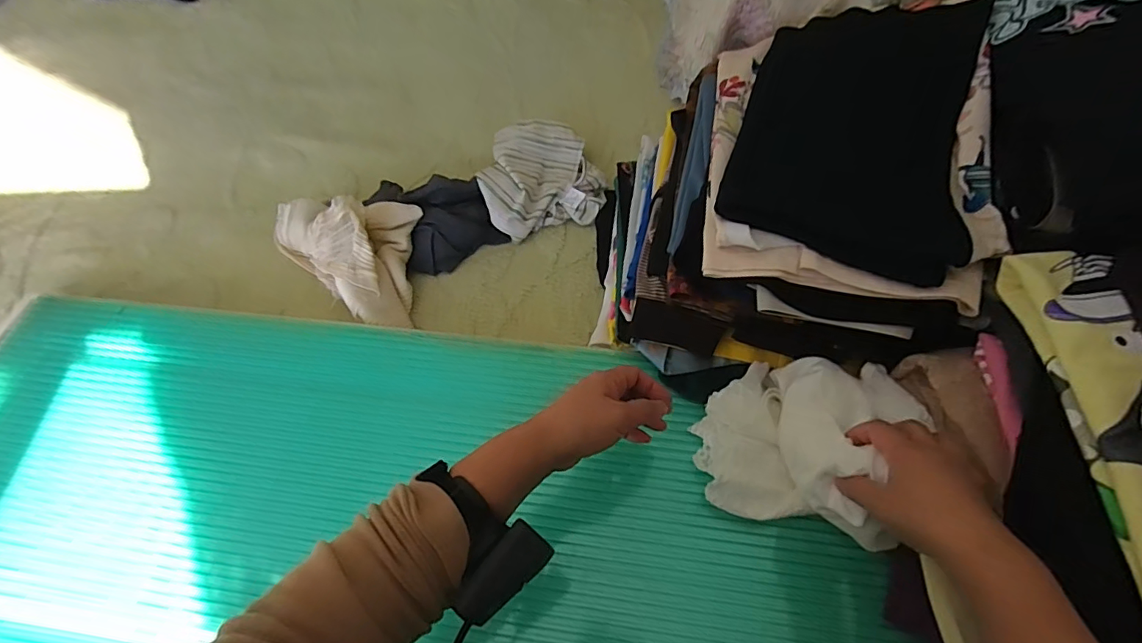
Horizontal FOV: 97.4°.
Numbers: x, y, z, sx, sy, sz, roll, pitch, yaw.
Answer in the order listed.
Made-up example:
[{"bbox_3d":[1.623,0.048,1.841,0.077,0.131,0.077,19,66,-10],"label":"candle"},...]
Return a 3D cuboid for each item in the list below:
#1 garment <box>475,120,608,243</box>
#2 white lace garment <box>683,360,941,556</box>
[{"bbox_3d":[-0.046,-0.230,0.791,0.188,0.069,0.183,-11,58,-3],"label":"garment"},{"bbox_3d":[0.217,0.106,0.469,0.168,0.097,0.154,14,63,9],"label":"white lace garment"}]

